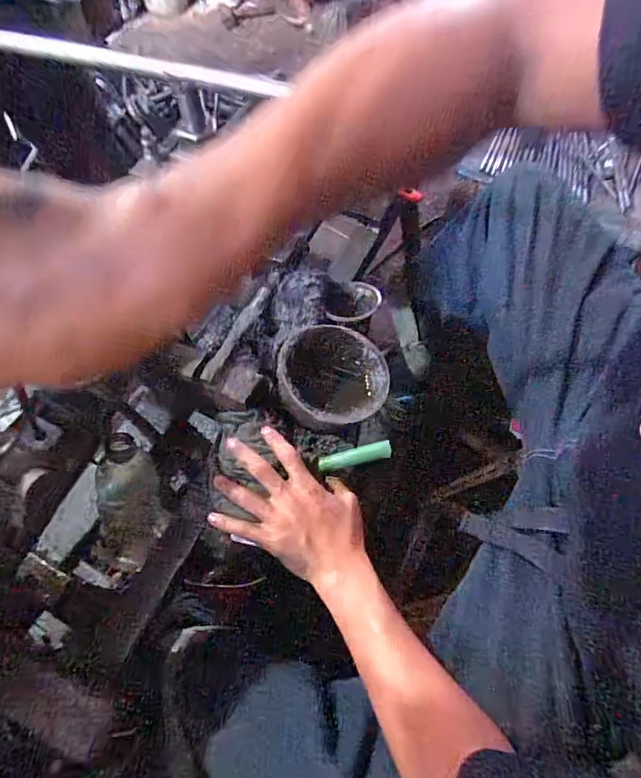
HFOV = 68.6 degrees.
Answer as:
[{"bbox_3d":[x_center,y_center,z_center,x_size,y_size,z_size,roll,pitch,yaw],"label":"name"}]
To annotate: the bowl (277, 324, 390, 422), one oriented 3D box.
[{"bbox_3d":[0.010,-0.012,0.566,0.123,0.053,0.123,5,70,-14],"label":"bowl"}]

